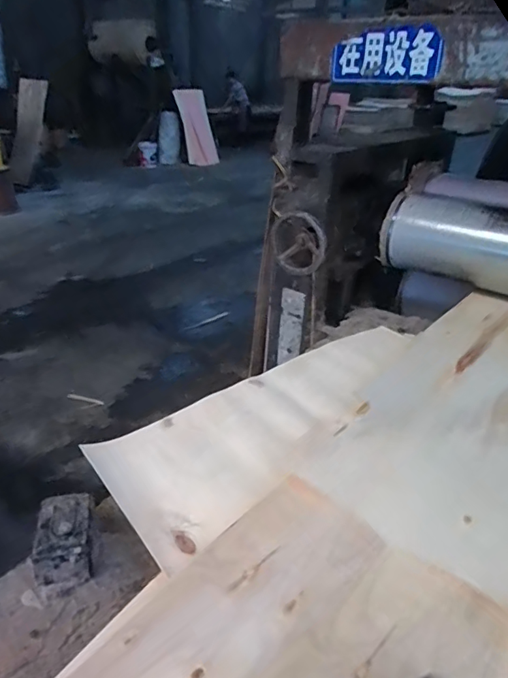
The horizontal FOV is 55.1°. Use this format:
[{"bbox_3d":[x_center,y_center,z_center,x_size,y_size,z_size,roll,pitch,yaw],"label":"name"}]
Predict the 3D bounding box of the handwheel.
[{"bbox_3d":[0.109,-0.245,1.251,0.172,0.160,0.039,20,34,28],"label":"handwheel"}]

